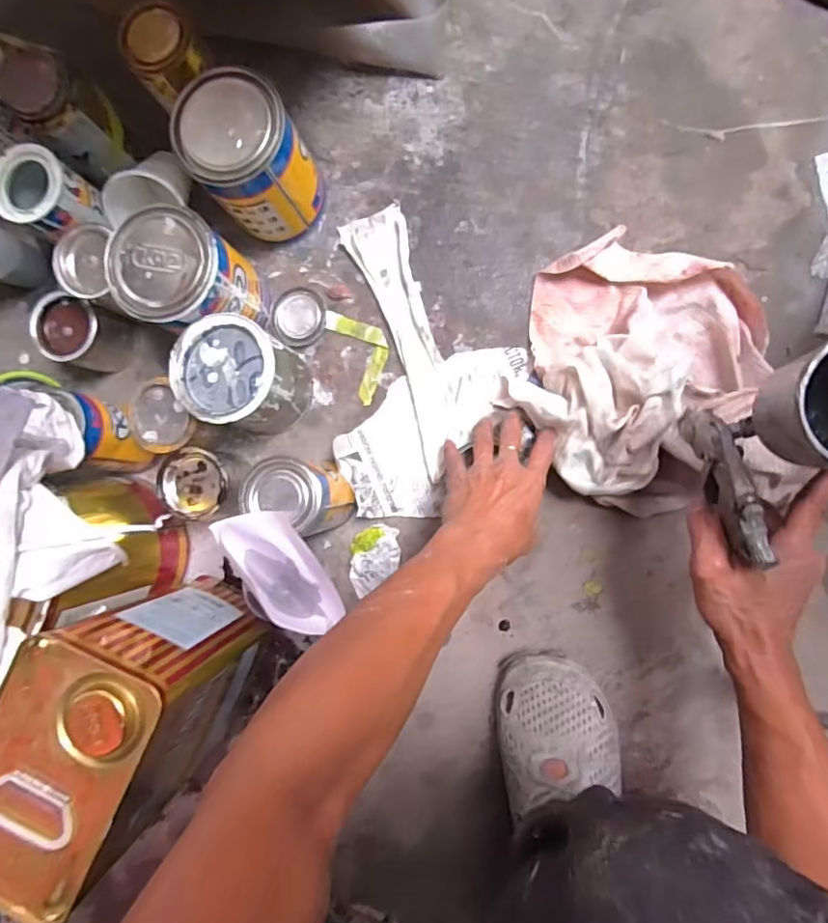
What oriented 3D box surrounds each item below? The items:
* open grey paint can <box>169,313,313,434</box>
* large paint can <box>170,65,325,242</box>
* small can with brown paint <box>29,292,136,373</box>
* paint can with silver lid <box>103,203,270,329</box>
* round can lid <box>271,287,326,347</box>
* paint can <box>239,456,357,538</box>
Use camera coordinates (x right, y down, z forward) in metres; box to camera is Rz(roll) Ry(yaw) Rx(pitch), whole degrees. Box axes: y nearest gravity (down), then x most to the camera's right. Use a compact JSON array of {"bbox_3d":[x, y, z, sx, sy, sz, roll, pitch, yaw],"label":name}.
[{"bbox_3d":[-0.167,-0.082,0.553,0.099,0.113,0.094,0,87,7],"label":"open grey paint can"},{"bbox_3d":[-0.156,-0.290,0.545,0.098,0.142,0.099,0,87,7],"label":"large paint can"},{"bbox_3d":[-0.352,-0.134,0.598,0.085,0.077,0.071,15,89,8],"label":"small can with brown paint"},{"bbox_3d":[-0.218,-0.174,0.553,0.107,0.133,0.098,0,87,7],"label":"paint can with silver lid"},{"bbox_3d":[-0.127,-0.160,0.603,0.060,0.005,0.064,0,87,7],"label":"round can lid"},{"bbox_3d":[-0.104,0.034,0.526,0.073,0.133,0.067,0,87,7],"label":"paint can"}]

